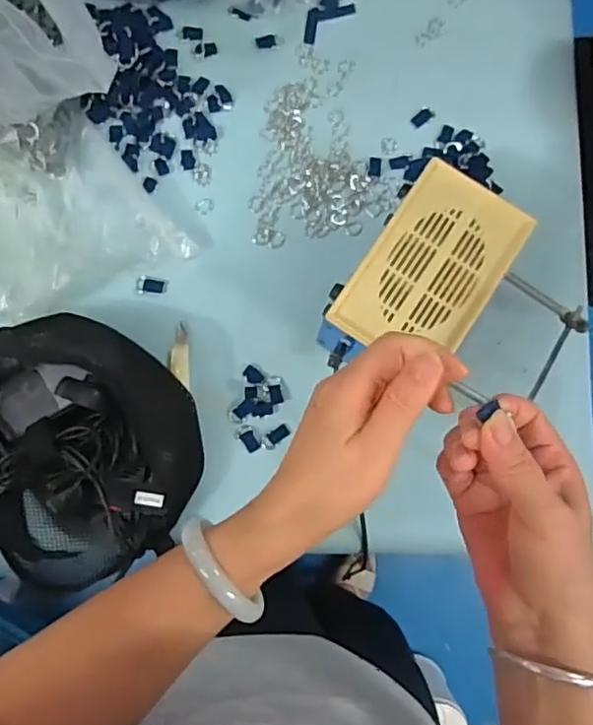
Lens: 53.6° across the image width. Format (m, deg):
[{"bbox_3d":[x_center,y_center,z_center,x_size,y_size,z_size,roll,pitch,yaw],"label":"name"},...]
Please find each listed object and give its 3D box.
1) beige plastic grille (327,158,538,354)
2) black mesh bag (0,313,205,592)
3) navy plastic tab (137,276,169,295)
[{"bbox_3d":[0.119,-0.082,0.512,0.110,0.011,0.172,34,83,2],"label":"beige plastic grille"},{"bbox_3d":[-0.202,0.069,0.551,0.202,0.099,0.242,-12,83,-3],"label":"black mesh bag"},{"bbox_3d":[-0.154,-0.081,0.628,0.030,0.008,0.018,6,83,-1],"label":"navy plastic tab"}]

